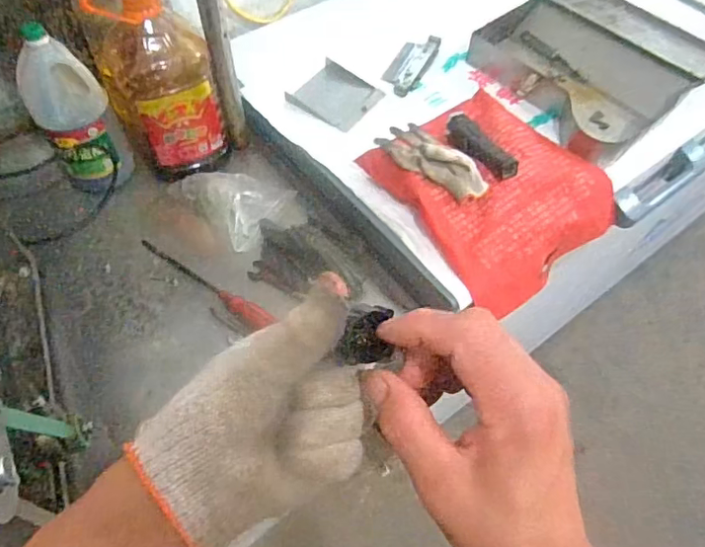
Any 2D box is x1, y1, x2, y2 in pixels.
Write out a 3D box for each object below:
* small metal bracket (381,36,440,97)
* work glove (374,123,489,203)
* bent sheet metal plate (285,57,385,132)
[{"bbox_3d":[0.114,-0.410,1.082,0.068,0.019,0.182,22,59,13],"label":"small metal bracket"},{"bbox_3d":[0.121,-0.177,0.871,0.097,0.033,0.184,-36,64,-22],"label":"work glove"},{"bbox_3d":[-0.031,-0.330,1.031,0.139,0.017,0.135,34,62,20],"label":"bent sheet metal plate"}]

